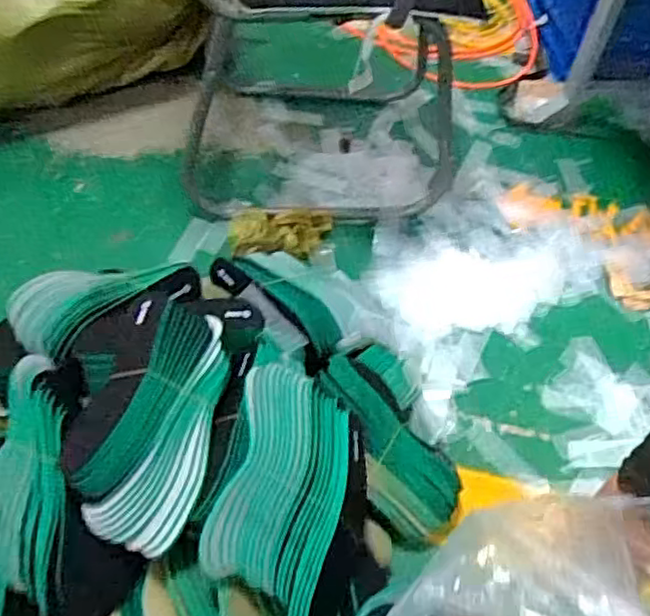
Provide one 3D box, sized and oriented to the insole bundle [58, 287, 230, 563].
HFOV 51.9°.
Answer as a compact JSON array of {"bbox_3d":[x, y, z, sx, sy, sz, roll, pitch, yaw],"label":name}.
[{"bbox_3d":[-0.206,0.120,0.803,0.160,0.088,0.297,13,51,5],"label":"insole bundle"}]

